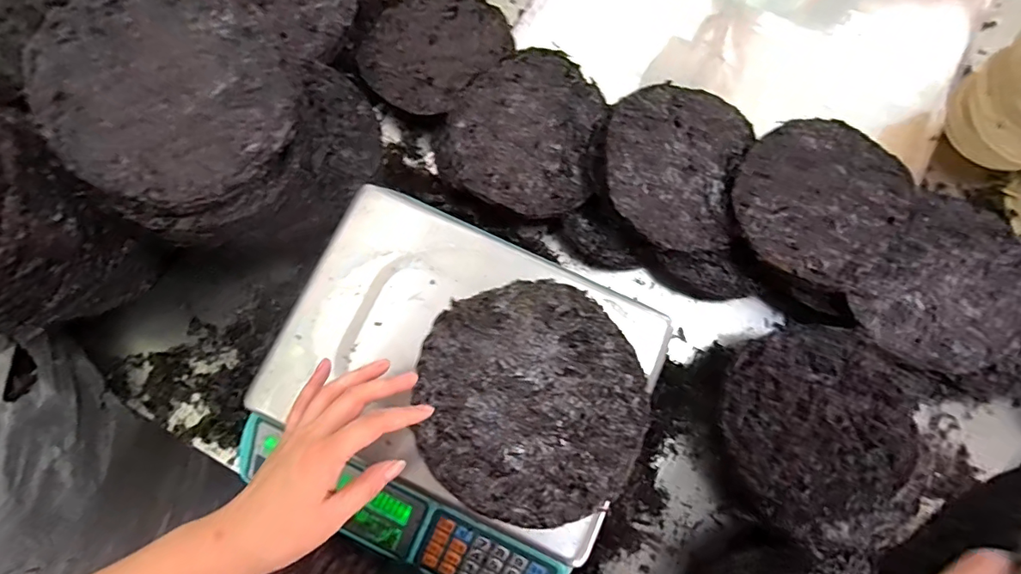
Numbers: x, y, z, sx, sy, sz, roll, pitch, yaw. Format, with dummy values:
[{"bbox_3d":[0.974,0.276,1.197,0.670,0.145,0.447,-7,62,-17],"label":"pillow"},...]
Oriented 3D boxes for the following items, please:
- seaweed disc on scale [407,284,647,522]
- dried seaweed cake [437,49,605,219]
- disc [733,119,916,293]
[{"bbox_3d":[0.018,0.096,0.424,0.189,0.011,0.198,0,78,-1],"label":"seaweed disc on scale"},{"bbox_3d":[0.011,-0.193,0.607,0.186,0.019,0.203,12,78,2],"label":"dried seaweed cake"},{"bbox_3d":[0.356,-0.102,0.565,0.179,0.010,0.194,0,78,-1],"label":"disc"}]

